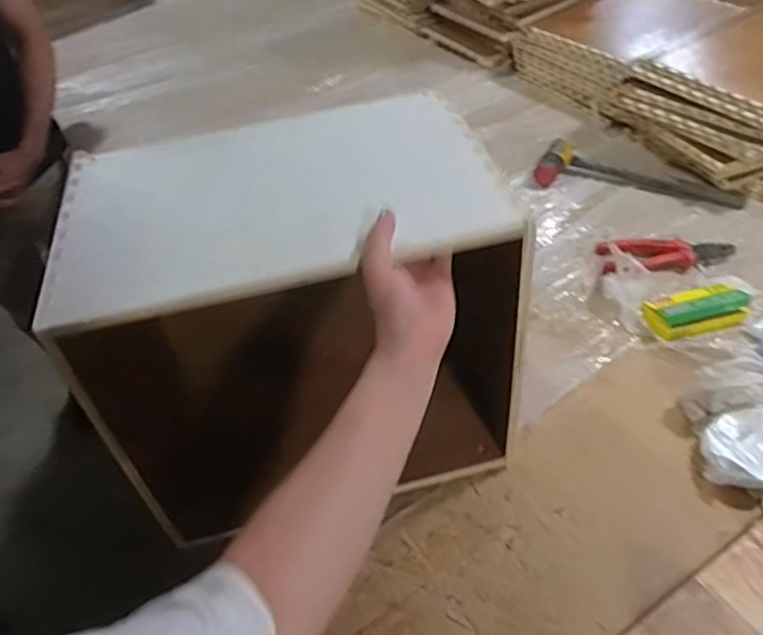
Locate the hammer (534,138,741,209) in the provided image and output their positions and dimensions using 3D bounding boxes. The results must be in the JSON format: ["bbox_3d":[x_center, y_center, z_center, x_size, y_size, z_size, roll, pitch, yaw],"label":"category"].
[{"bbox_3d":[0.439,-0.242,1.084,0.338,0.027,0.085,11,49,17],"label":"hammer"}]

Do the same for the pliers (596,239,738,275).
[{"bbox_3d":[0.422,-0.099,0.946,0.195,0.031,0.071,-10,46,-3],"label":"pliers"}]

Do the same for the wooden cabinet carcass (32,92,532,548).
[{"bbox_3d":[-0.101,0.021,0.711,0.425,0.407,0.286,-10,47,-7],"label":"wooden cabinet carcass"}]

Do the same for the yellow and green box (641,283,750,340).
[{"bbox_3d":[0.419,-0.012,0.842,0.128,0.035,0.069,-13,46,-5],"label":"yellow and green box"}]

